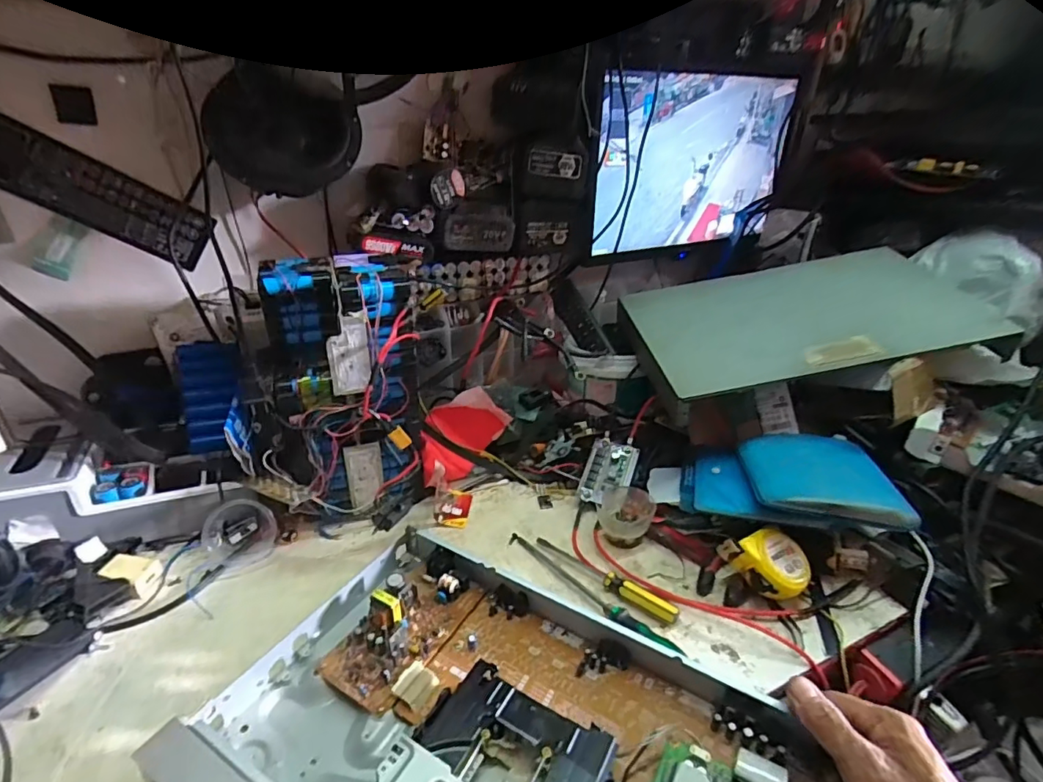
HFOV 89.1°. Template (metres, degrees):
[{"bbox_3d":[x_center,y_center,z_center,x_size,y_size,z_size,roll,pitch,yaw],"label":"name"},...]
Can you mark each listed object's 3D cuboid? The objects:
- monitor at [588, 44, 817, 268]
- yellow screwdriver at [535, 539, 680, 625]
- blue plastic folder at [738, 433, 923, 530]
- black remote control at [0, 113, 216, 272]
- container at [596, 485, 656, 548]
[{"bbox_3d":[0.292,-0.376,0.868,0.425,0.275,0.055,-15,30,-30],"label":"monitor"},{"bbox_3d":[0.086,0.195,0.562,0.169,0.018,0.023,21,33,36],"label":"yellow screwdriver"},{"bbox_3d":[0.326,0.088,0.587,0.143,0.023,0.160,6,26,10],"label":"blue plastic folder"},{"bbox_3d":[-0.482,-0.222,0.592,0.234,0.071,0.013,25,9,-37],"label":"black remote control"},{"bbox_3d":[0.123,0.147,0.626,0.062,0.038,0.070,-1,26,-3],"label":"container"}]

